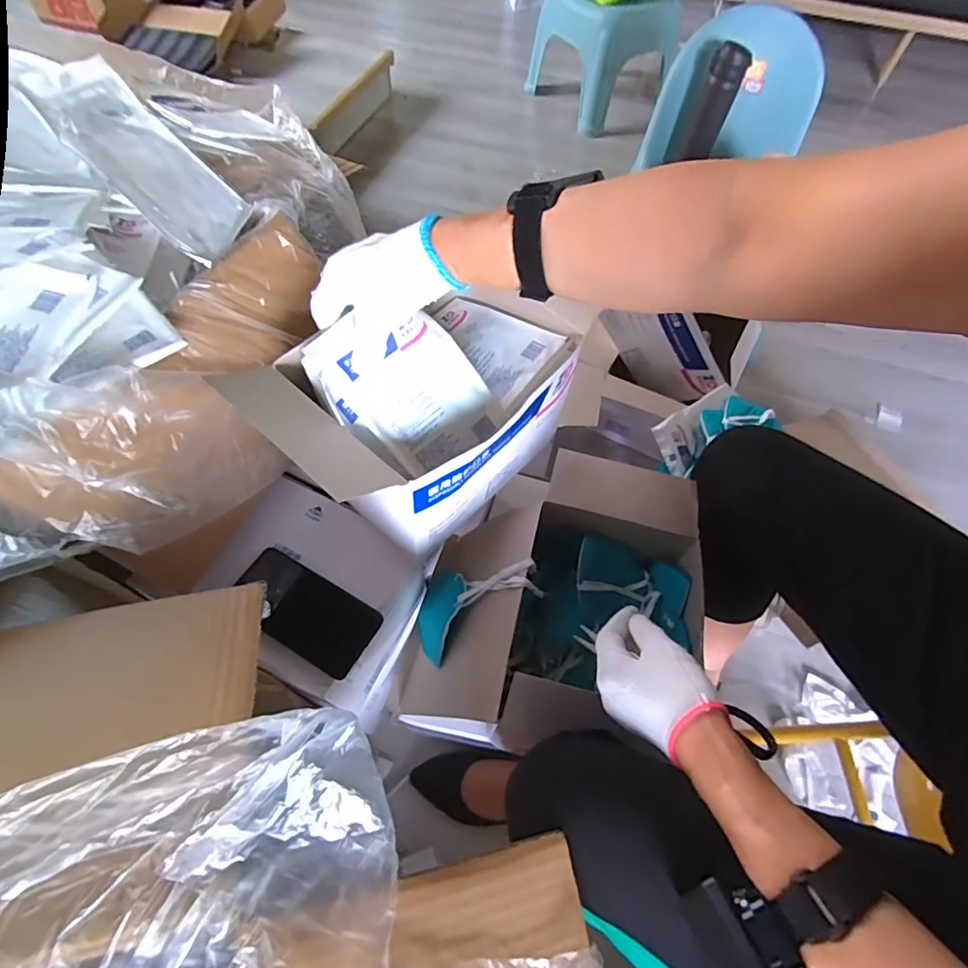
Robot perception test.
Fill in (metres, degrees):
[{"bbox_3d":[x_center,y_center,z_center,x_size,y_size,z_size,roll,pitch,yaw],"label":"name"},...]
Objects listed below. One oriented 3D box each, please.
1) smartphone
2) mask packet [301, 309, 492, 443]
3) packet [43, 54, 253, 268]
[{"bbox_3d":[-0.192,0.133,0.546,0.158,0.014,0.075,28,62,13],"label":"smartphone"},{"bbox_3d":[-0.070,-0.101,0.486,0.150,0.021,0.125,43,74,-20],"label":"mask packet"},{"bbox_3d":[-0.332,-0.319,0.517,0.013,0.176,0.130,-24,42,31],"label":"packet"}]

